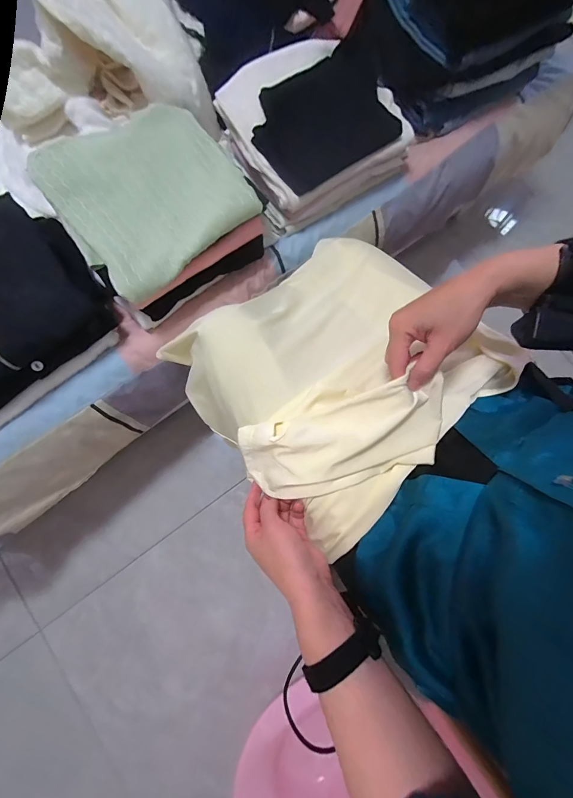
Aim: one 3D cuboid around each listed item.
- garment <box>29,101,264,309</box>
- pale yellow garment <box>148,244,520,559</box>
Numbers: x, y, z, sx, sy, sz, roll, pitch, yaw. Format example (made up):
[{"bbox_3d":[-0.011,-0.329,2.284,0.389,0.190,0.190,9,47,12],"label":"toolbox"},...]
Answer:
[{"bbox_3d":[-0.193,-0.299,0.483,0.248,0.036,0.239,-37,82,-8],"label":"garment"},{"bbox_3d":[0.066,-0.053,0.420,0.345,0.138,0.308,-42,83,-8],"label":"pale yellow garment"}]

